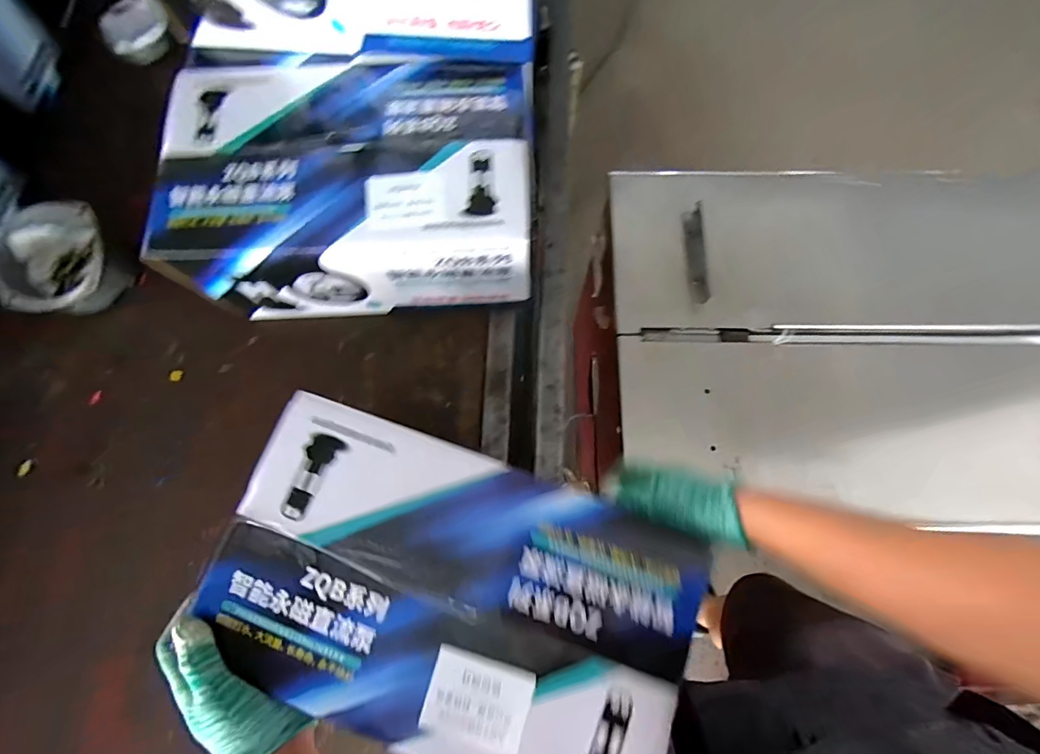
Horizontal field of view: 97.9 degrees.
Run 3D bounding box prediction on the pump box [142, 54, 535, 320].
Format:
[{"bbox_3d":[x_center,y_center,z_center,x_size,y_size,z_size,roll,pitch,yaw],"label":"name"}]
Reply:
[{"bbox_3d":[-0.191,-0.219,0.568,0.395,0.189,0.235,-2,72,1],"label":"pump box"}]

